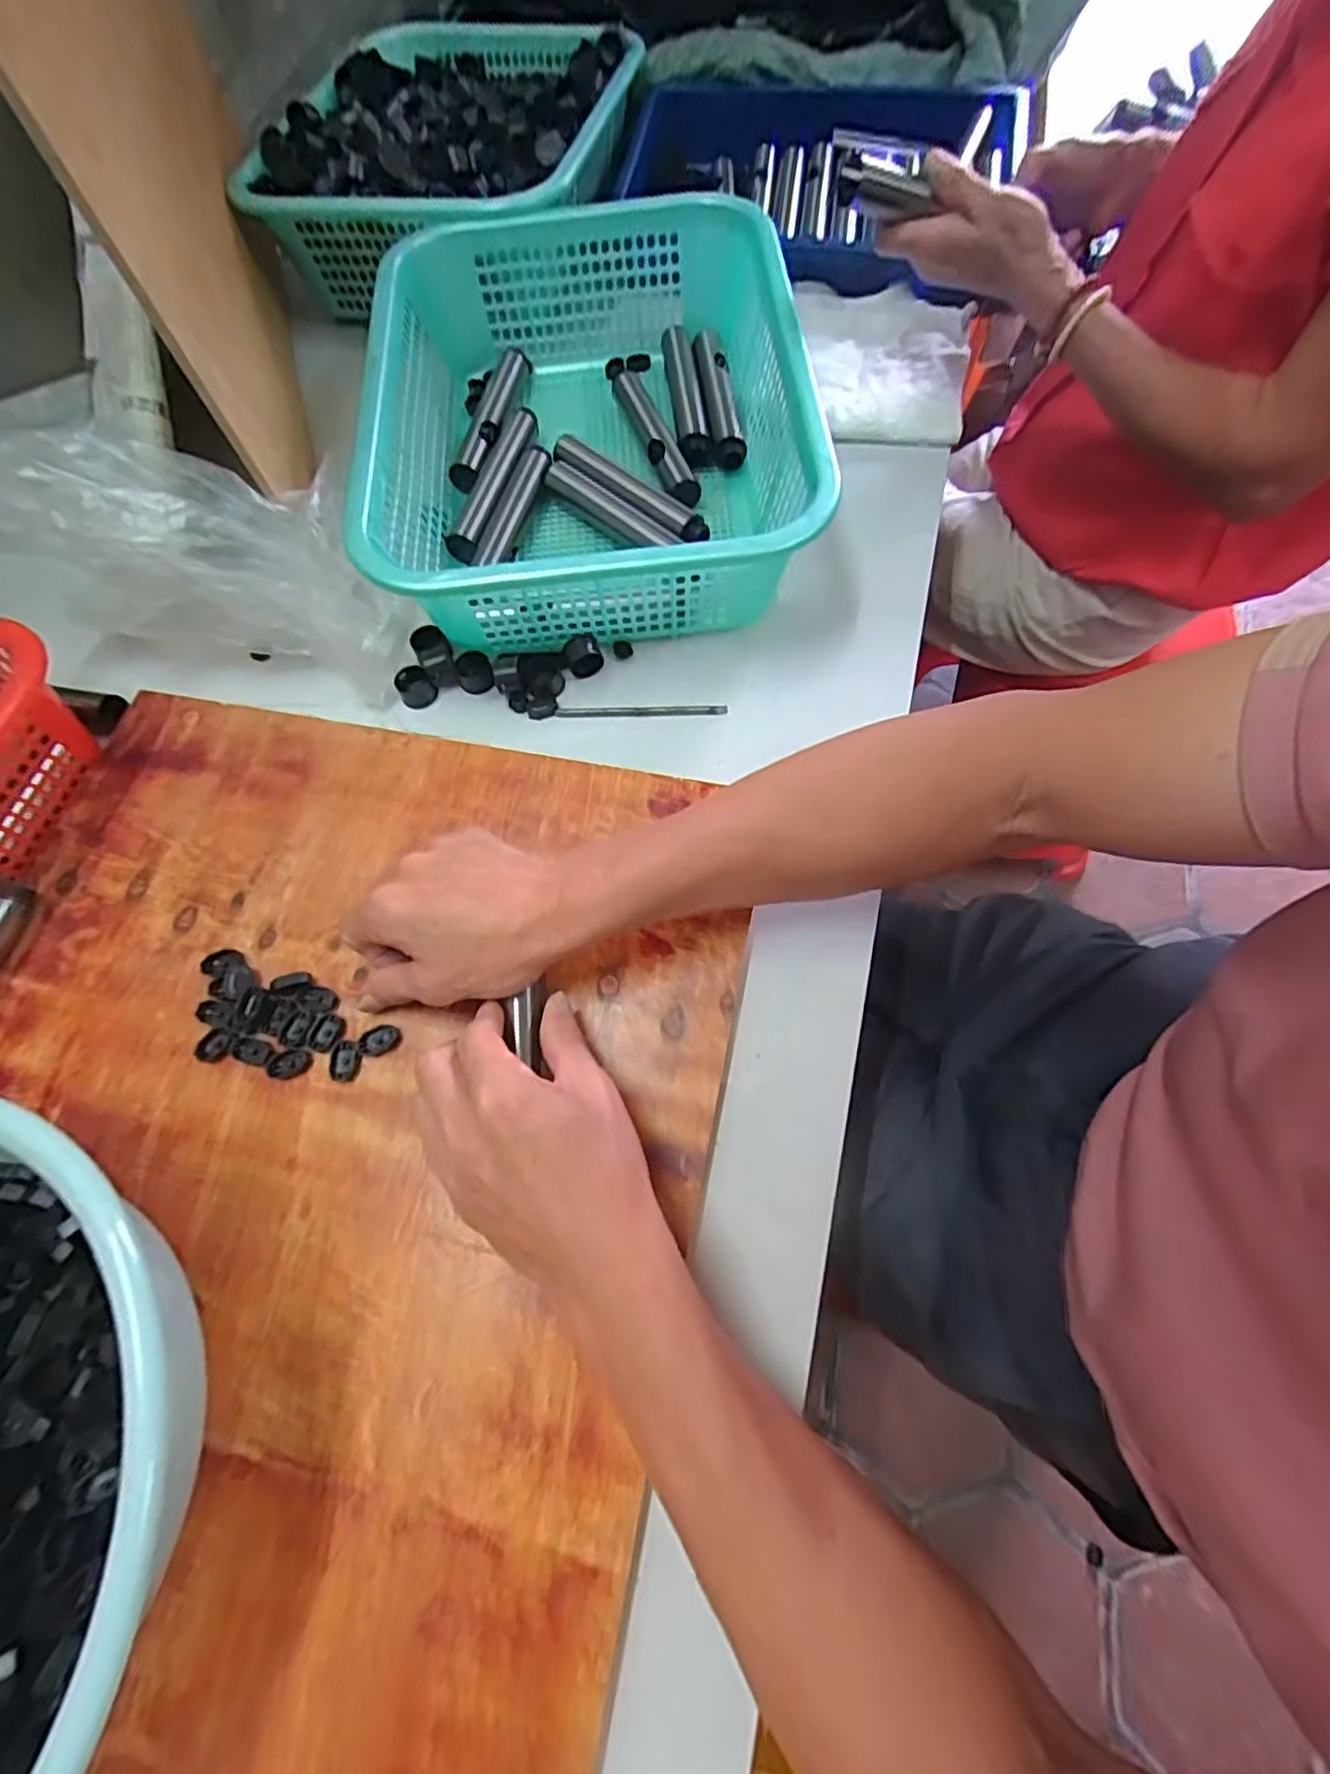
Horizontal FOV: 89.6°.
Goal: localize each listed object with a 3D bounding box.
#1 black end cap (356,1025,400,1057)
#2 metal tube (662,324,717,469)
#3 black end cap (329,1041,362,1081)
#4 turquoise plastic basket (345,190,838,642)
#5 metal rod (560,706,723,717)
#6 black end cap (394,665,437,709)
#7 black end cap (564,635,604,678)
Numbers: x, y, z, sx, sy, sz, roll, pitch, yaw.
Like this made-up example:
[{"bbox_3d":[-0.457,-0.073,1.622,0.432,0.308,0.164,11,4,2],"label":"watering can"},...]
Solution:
[{"bbox_3d":[-0.155,0.084,0.365,0.021,0.004,0.015,-14,67,-4],"label":"black end cap"},{"bbox_3d":[0.018,-0.395,0.537,0.027,0.024,0.137,-6,66,-1],"label":"metal tube"},{"bbox_3d":[-0.172,0.094,0.360,0.017,0.004,0.021,4,67,3],"label":"black end cap"},{"bbox_3d":[-0.054,-0.324,0.488,0.287,0.123,0.334,-7,66,-1],"label":"turquoise plastic basket"},{"bbox_3d":[-0.016,-0.121,0.457,0.115,0.005,0.007,-1,66,1],"label":"metal rod"},{"bbox_3d":[-0.174,-0.140,0.466,0.023,0.017,0.026,-34,70,-12],"label":"black end cap"},{"bbox_3d":[-0.057,-0.162,0.461,0.023,0.019,0.020,-15,67,-5],"label":"black end cap"}]

